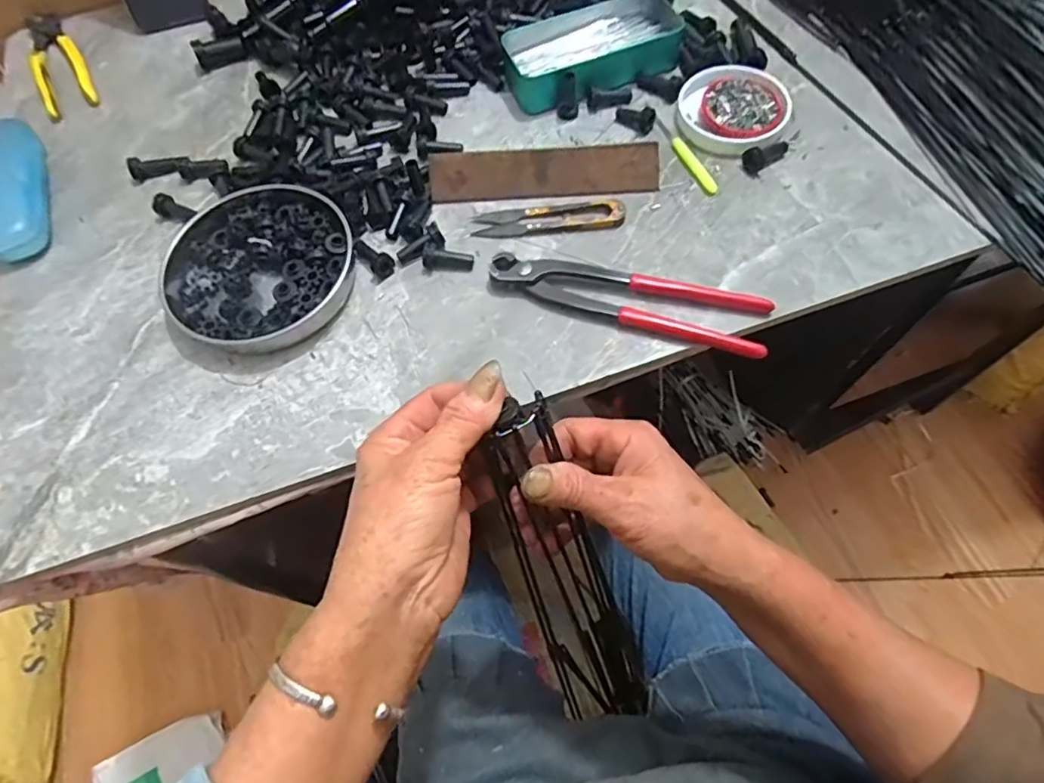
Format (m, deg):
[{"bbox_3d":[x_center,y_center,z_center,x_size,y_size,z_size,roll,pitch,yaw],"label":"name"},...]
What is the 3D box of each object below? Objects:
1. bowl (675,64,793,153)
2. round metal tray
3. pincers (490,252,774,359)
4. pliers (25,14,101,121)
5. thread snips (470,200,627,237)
[{"bbox_3d":[0.178,-0.239,0.503,0.088,0.015,0.083,-2,64,3],"label":"bowl"},{"bbox_3d":[-0.198,-0.096,0.446,0.140,0.022,0.134,-2,64,3],"label":"round metal tray"},{"bbox_3d":[0.072,-0.065,0.418,0.192,0.016,0.047,14,66,11],"label":"pincers"},{"bbox_3d":[-0.459,-0.327,0.588,0.047,0.010,0.176,-29,66,-10],"label":"pliers"},{"bbox_3d":[0.021,-0.135,0.460,0.115,0.010,0.023,-4,64,2],"label":"thread snips"}]

